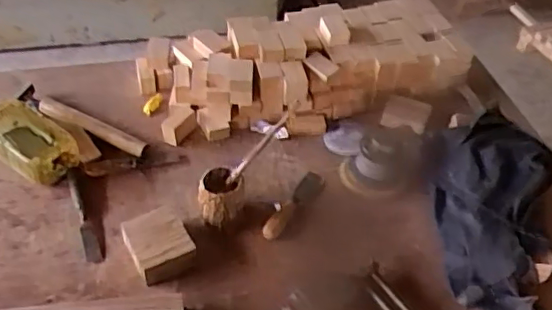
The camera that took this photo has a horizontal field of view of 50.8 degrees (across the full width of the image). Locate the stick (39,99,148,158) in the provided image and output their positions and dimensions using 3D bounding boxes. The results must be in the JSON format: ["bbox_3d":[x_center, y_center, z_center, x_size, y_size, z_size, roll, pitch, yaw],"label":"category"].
[{"bbox_3d":[-0.330,-0.050,1.036,0.218,0.026,0.026,22,48,13],"label":"stick"}]

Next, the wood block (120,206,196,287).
[{"bbox_3d":[-0.180,0.136,0.883,0.085,0.047,0.098,-23,53,-26],"label":"wood block"}]

